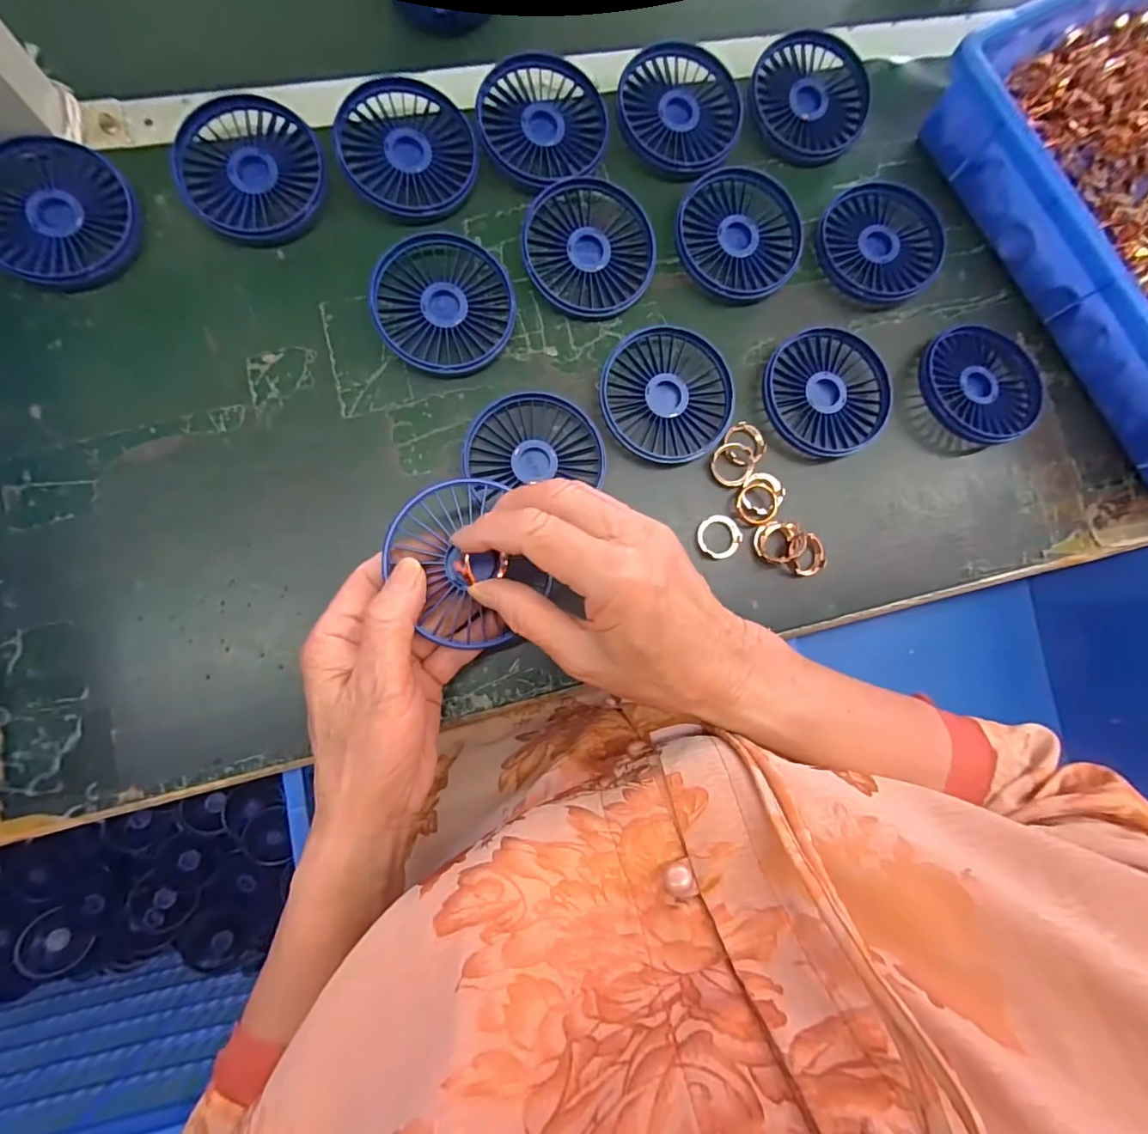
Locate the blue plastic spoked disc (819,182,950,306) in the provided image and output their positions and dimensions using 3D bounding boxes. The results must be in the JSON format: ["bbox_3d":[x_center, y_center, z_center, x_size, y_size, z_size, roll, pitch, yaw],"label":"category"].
[{"bbox_3d":[0.216,-0.231,0.380,0.092,0.017,0.086,1,82,-6],"label":"blue plastic spoked disc"}]

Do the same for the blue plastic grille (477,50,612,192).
[{"bbox_3d":[-0.020,-0.299,0.359,0.089,0.012,0.086,1,82,-6],"label":"blue plastic grille"}]

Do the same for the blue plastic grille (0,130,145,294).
[{"bbox_3d":[-0.312,-0.212,0.320,0.092,0.013,0.085,32,80,-1],"label":"blue plastic grille"}]

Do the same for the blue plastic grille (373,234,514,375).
[{"bbox_3d":[-0.082,-0.167,0.340,0.085,0.012,0.087,1,82,-6],"label":"blue plastic grille"}]

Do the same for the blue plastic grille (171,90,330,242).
[{"bbox_3d":[-0.202,-0.251,0.337,0.088,0.012,0.087,-9,83,-8],"label":"blue plastic grille"}]

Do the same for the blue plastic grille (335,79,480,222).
[{"bbox_3d":[-0.108,-0.272,0.347,0.082,0.012,0.091,-25,86,-9],"label":"blue plastic grille"}]

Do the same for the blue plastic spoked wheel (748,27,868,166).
[{"bbox_3d":[0.170,-0.341,0.389,0.085,0.018,0.085,0,95,-3],"label":"blue plastic spoked wheel"}]

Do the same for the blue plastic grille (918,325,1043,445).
[{"bbox_3d":[0.284,-0.129,0.375,0.086,0.016,0.083,0,87,-6],"label":"blue plastic grille"}]

